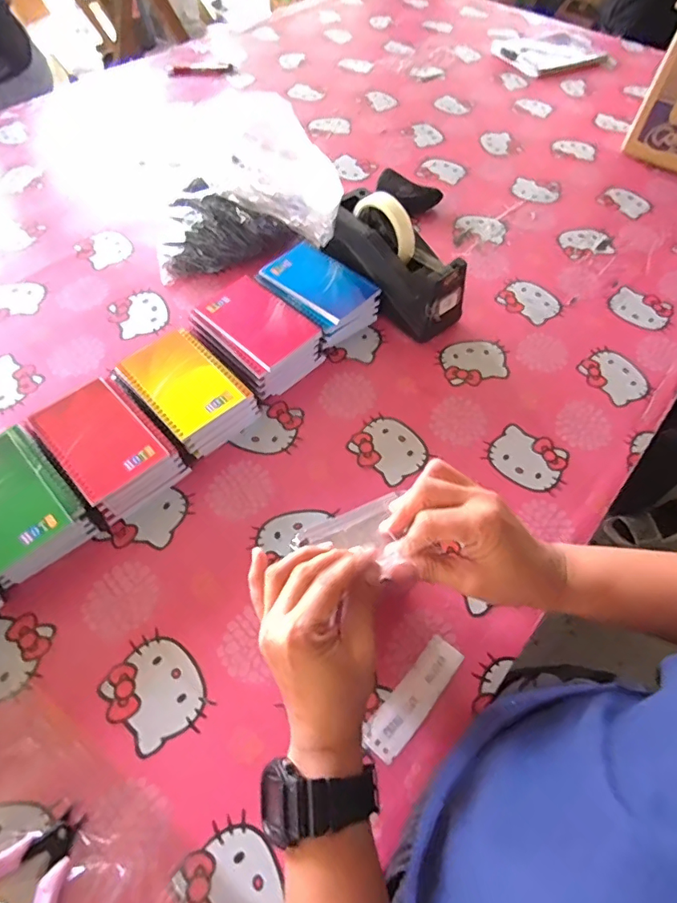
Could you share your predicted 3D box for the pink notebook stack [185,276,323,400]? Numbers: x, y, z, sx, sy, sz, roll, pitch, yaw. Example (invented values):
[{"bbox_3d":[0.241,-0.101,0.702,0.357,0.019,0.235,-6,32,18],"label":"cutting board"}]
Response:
[{"bbox_3d":[-0.101,-0.135,0.606,0.136,0.058,0.109,36,63,19],"label":"pink notebook stack"}]

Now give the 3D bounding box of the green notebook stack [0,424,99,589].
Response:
[{"bbox_3d":[-0.307,0.052,0.482,0.133,0.051,0.101,41,65,21],"label":"green notebook stack"}]

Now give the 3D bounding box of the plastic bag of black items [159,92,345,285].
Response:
[{"bbox_3d":[-0.124,-0.362,0.690,0.238,0.159,0.203,0,57,-2],"label":"plastic bag of black items"}]

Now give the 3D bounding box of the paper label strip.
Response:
[{"bbox_3d":[0.065,0.207,0.428,0.032,0.004,0.107,37,63,20],"label":"paper label strip"}]

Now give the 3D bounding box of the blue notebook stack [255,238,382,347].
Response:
[{"bbox_3d":[-0.026,-0.198,0.648,0.101,0.057,0.141,-38,66,-23],"label":"blue notebook stack"}]

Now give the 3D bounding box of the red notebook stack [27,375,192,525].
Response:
[{"bbox_3d":[-0.235,-0.003,0.520,0.141,0.049,0.092,40,64,21],"label":"red notebook stack"}]

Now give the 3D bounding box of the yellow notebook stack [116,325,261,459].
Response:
[{"bbox_3d":[-0.168,-0.066,0.562,0.136,0.047,0.099,38,64,20],"label":"yellow notebook stack"}]

